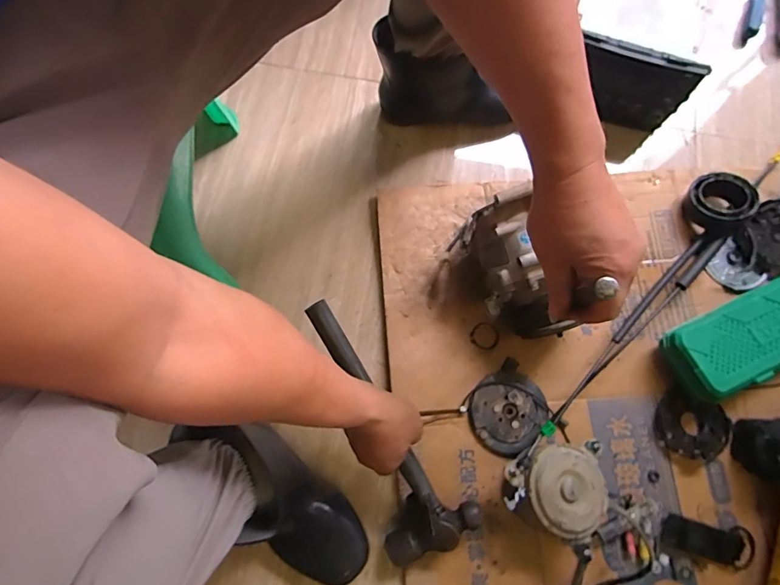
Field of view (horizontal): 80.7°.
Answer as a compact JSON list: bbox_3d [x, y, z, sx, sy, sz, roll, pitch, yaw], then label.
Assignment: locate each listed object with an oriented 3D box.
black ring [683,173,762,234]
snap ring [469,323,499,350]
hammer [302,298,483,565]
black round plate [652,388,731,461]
[{"bbox_3d":[0.476,-0.130,0.669,0.083,0.043,0.085,-37,80,-10],"label":"black ring"},{"bbox_3d":[0.133,0.061,0.644,0.039,0.004,0.037,-1,73,3],"label":"snap ring"},{"bbox_3d":[-0.011,0.157,0.522,0.112,0.033,0.321,-27,98,-8],"label":"hammer"},{"bbox_3d":[0.404,0.181,0.617,0.090,0.015,0.083,0,76,-2],"label":"black round plate"}]

